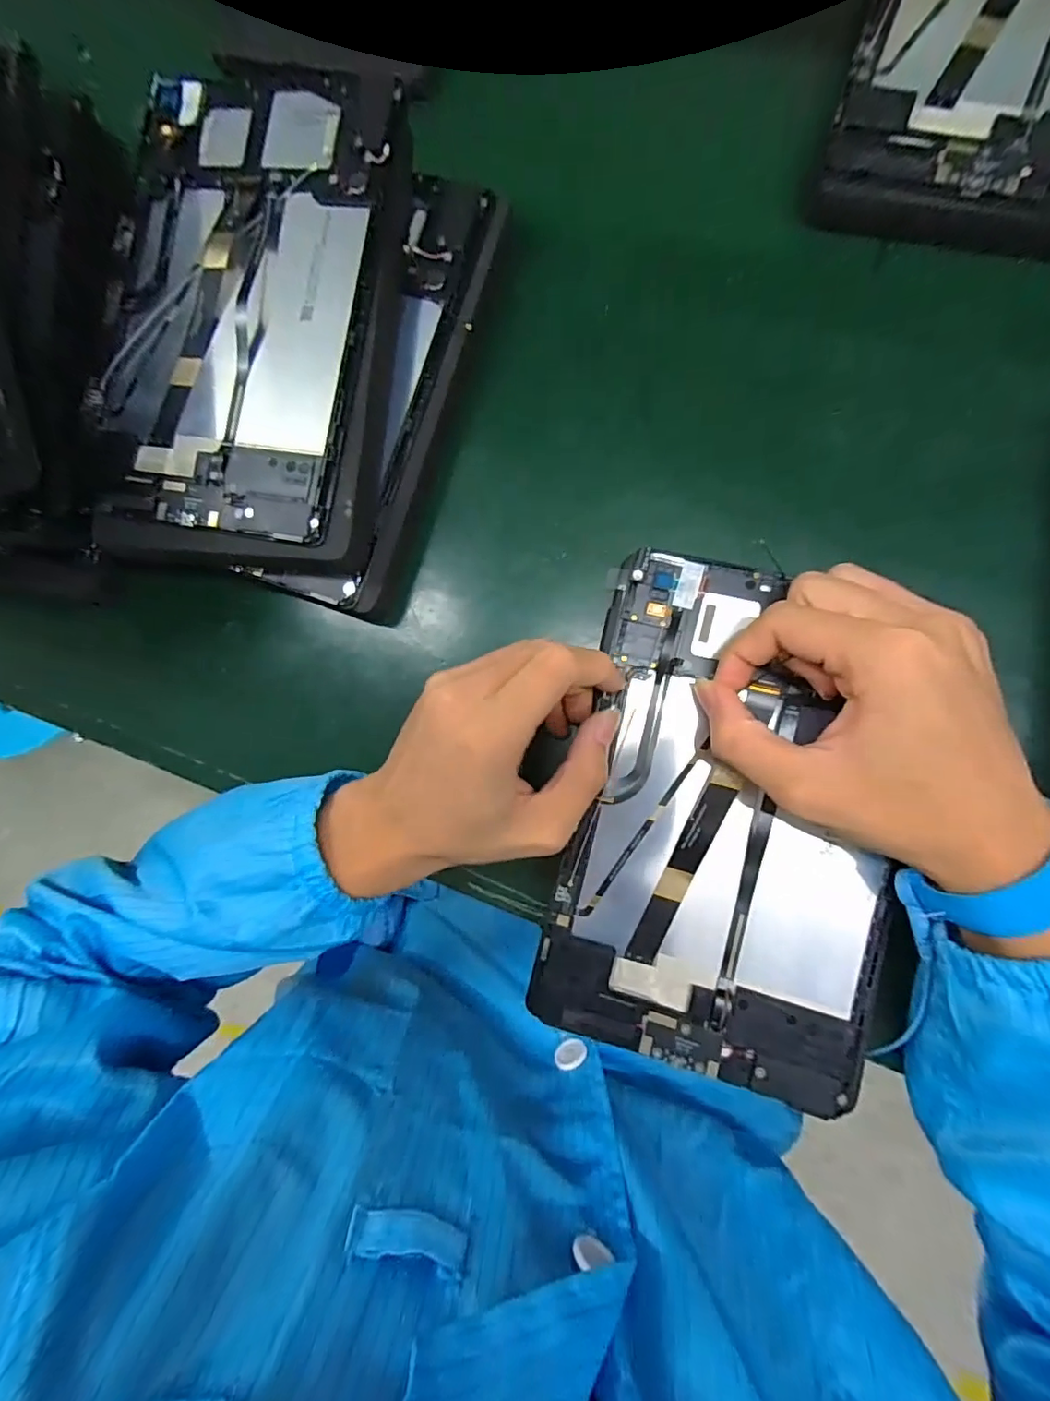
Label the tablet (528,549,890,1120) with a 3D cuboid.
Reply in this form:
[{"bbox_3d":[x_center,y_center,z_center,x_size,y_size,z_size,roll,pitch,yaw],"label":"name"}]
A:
[{"bbox_3d":[0.098,0.054,0.262,0.146,0.013,0.236,12,87,6],"label":"tablet"}]

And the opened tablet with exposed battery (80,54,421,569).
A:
[{"bbox_3d":[-0.148,-0.202,0.286,0.156,0.013,0.252,11,90,9],"label":"opened tablet with exposed battery"}]

